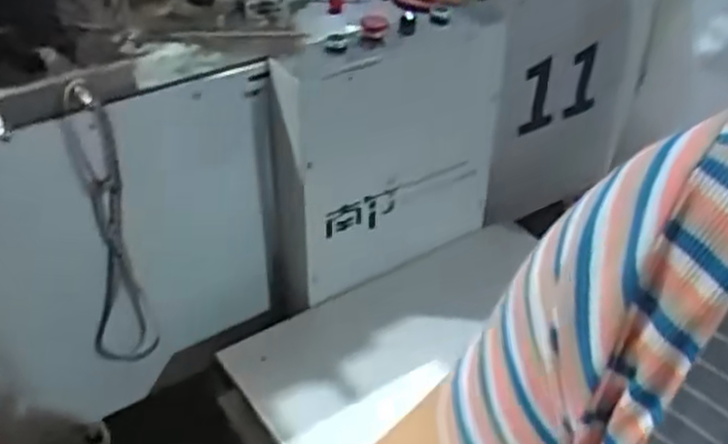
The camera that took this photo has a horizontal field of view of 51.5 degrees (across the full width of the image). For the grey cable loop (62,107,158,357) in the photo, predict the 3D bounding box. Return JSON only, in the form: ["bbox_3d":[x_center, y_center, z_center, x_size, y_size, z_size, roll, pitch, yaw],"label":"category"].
[{"bbox_3d":[-0.333,0.038,0.970,0.081,0.386,0.011,-22,41,-27],"label":"grey cable loop"}]

